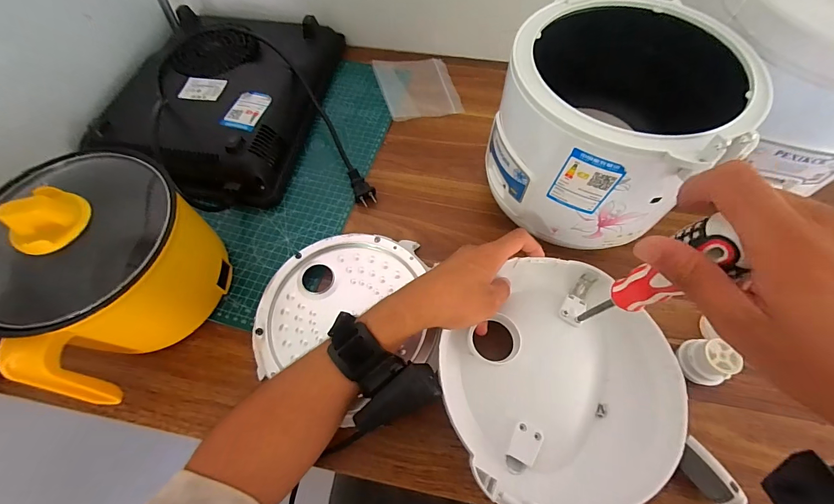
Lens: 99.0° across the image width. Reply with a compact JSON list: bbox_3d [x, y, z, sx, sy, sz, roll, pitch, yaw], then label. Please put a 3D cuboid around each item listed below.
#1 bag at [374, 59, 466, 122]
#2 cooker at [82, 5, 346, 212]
[{"bbox_3d":[0.003,-0.252,0.544,0.111,0.006,0.124,-11,65,-10],"label":"bag"},{"bbox_3d":[-0.269,-0.219,0.501,0.255,0.059,0.339,7,63,4],"label":"cooker"}]

